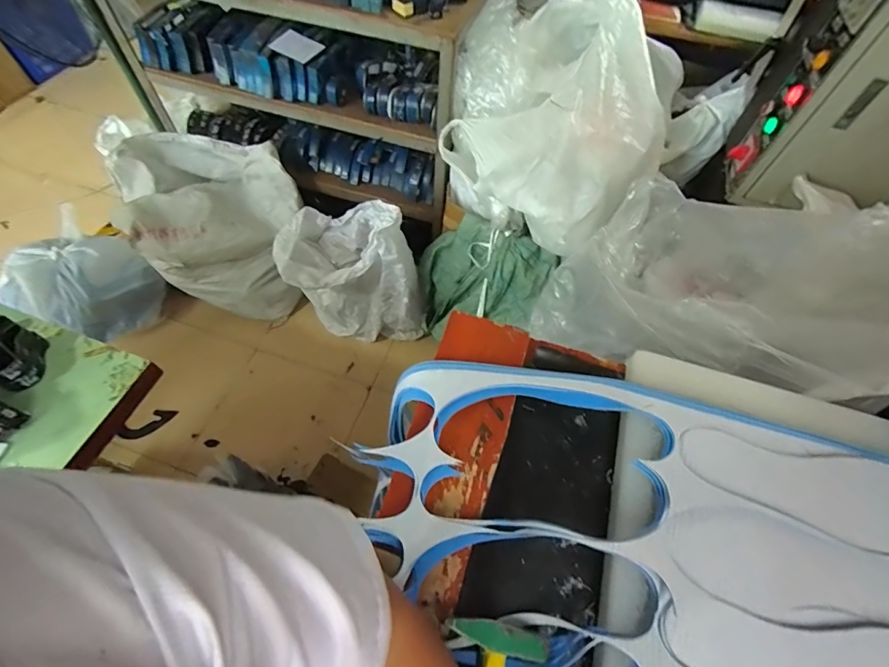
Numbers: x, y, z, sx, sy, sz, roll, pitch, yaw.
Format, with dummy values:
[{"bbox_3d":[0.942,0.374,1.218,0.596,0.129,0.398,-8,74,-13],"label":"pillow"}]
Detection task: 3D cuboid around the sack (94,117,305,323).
[{"bbox_3d":[-0.801,-0.376,1.523,0.529,0.628,0.411,8,59,7],"label":"sack"}]

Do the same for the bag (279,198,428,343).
[{"bbox_3d":[-0.332,-0.235,1.527,0.474,0.589,0.259,6,59,6],"label":"bag"}]

